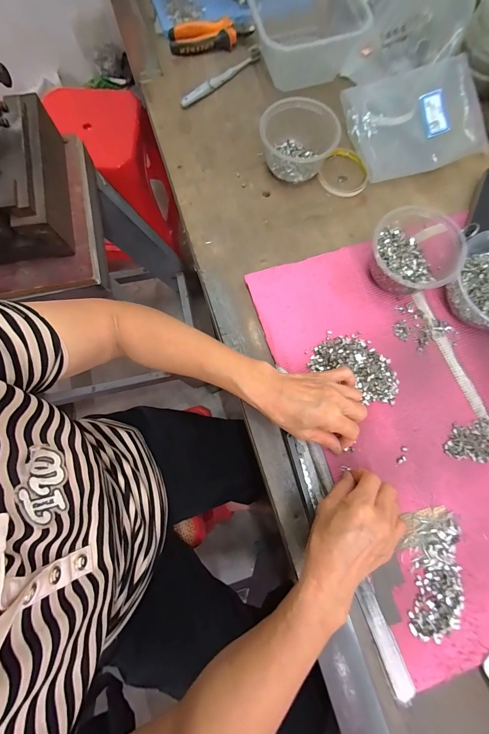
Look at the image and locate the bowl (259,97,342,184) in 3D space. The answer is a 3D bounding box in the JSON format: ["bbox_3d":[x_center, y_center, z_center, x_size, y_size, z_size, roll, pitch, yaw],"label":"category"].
[{"bbox_3d":[0.082,-0.344,0.450,0.115,0.062,0.091,13,78,4],"label":"bowl"}]

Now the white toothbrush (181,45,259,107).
[{"bbox_3d":[-0.043,-0.508,0.515,0.180,0.012,0.021,-41,80,-7],"label":"white toothbrush"}]

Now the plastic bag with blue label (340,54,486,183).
[{"bbox_3d":[0.282,-0.402,0.480,0.212,0.025,0.164,-22,90,-1],"label":"plastic bag with blue label"}]

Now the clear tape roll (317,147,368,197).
[{"bbox_3d":[0.165,-0.319,0.477,0.076,0.014,0.093,22,79,6],"label":"clear tape roll"}]

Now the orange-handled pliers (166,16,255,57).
[{"bbox_3d":[-0.060,-0.596,0.529,0.149,0.026,0.051,-7,77,0],"label":"orange-handled pliers"}]

